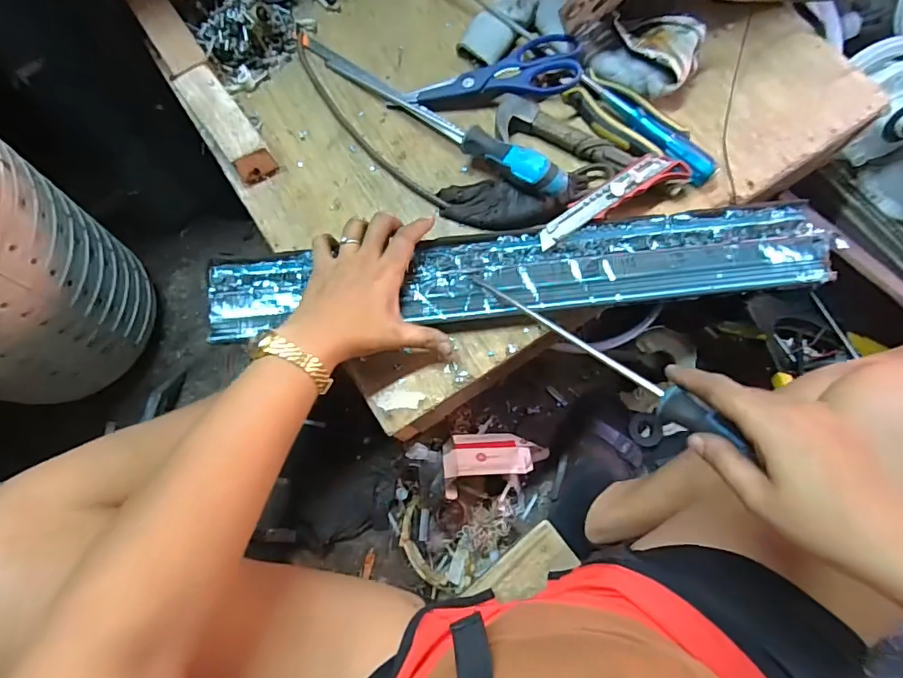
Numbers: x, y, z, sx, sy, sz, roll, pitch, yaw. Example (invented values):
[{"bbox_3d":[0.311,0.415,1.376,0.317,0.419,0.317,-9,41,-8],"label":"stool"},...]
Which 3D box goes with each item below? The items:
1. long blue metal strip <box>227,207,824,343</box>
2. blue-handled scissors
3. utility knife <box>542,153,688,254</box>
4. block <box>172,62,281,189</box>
[{"bbox_3d":[0.066,-0.061,0.463,0.564,0.023,0.081,-5,73,-2],"label":"long blue metal strip"},{"bbox_3d":[0.036,-0.275,0.510,0.198,0.030,0.065,-9,73,-3],"label":"blue-handled scissors"},{"bbox_3d":[0.150,-0.135,0.471,0.158,0.016,0.035,-28,75,-9],"label":"utility knife"},{"bbox_3d":[-0.231,-0.220,0.506,0.039,0.038,0.124,-35,76,-10],"label":"block"}]

